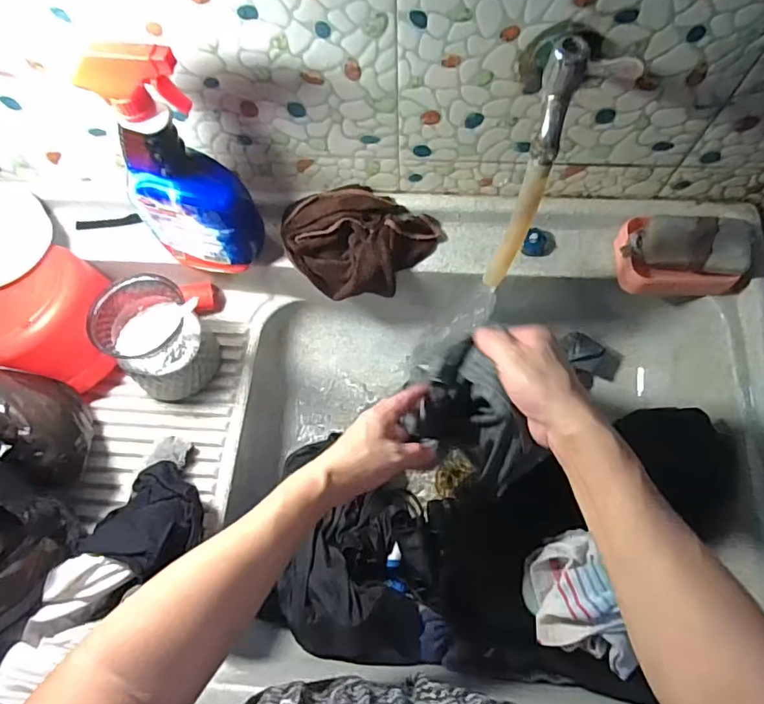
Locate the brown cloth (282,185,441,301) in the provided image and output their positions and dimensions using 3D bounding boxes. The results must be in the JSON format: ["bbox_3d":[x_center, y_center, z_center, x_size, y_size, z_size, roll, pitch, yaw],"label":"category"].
[{"bbox_3d":[-0.025,-0.136,0.624,0.176,0.083,0.111,4,71,4],"label":"brown cloth"}]

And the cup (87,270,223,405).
[{"bbox_3d":[-0.261,-0.016,0.607,0.099,0.121,0.114,-40,74,-11],"label":"cup"}]

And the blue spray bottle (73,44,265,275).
[{"bbox_3d":[-0.204,-0.177,0.509,0.106,0.262,0.074,18,72,8],"label":"blue spray bottle"}]

